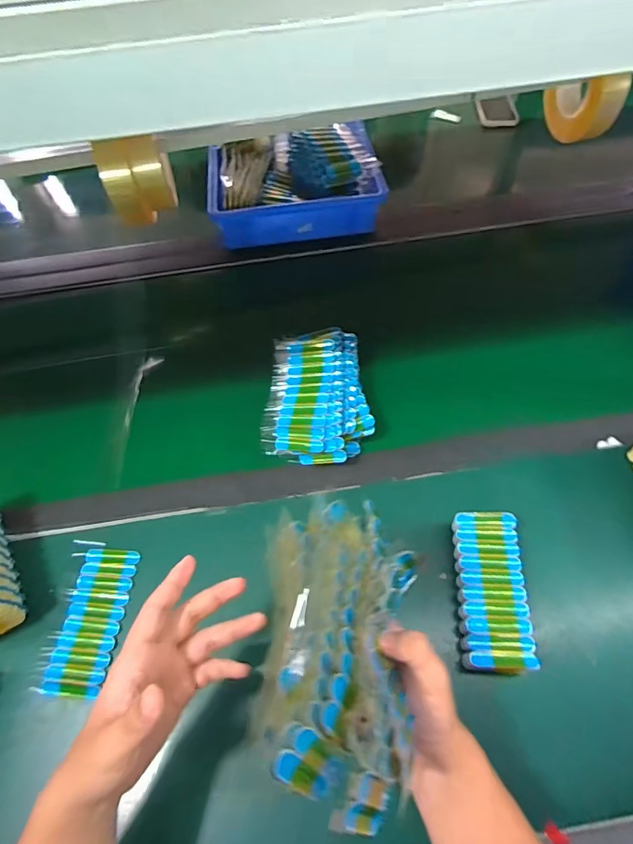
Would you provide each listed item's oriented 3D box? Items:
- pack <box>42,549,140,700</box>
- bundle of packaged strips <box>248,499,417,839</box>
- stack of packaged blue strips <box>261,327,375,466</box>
[{"bbox_3d":[-0.247,0.219,0.522,0.063,0.022,0.149,5,59,6],"label":"pack"},{"bbox_3d":[0.016,0.157,0.338,0.102,0.065,0.203,-2,55,2],"label":"bundle of packaged strips"},{"bbox_3d":[0.004,-0.032,0.623,0.135,0.076,0.180,4,58,6],"label":"stack of packaged blue strips"}]

